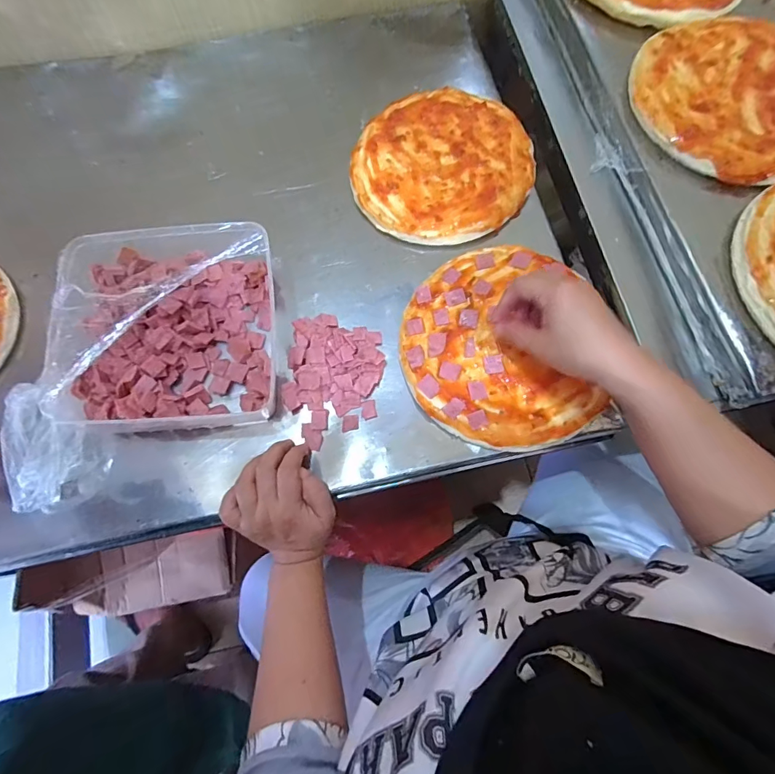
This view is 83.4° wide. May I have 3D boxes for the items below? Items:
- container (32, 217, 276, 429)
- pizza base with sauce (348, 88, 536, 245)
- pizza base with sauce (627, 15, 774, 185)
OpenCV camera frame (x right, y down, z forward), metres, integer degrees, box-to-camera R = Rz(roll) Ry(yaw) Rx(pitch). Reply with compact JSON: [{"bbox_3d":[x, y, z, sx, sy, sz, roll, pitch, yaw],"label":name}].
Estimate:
[{"bbox_3d":[-0.205,-0.059,0.425,0.189,0.076,0.189,-6,74,-1],"label":"container"},{"bbox_3d":[0.058,-0.251,0.485,0.192,0.023,0.190,0,74,0],"label":"pizza base with sauce"},{"bbox_3d":[0.339,-0.281,0.415,0.188,0.008,0.191,-32,76,-8],"label":"pizza base with sauce"}]

